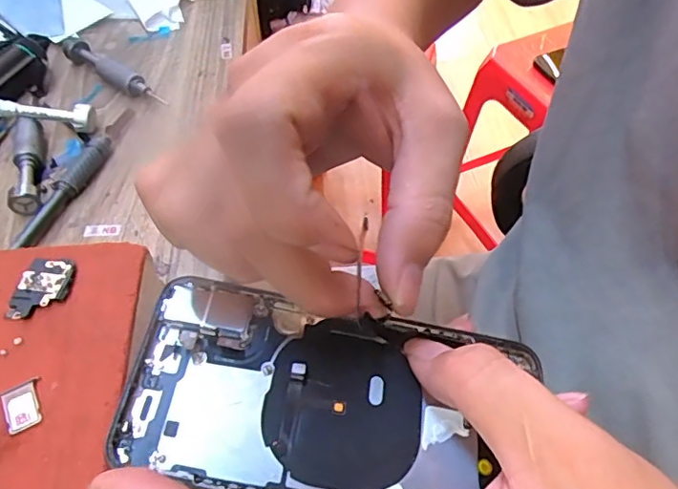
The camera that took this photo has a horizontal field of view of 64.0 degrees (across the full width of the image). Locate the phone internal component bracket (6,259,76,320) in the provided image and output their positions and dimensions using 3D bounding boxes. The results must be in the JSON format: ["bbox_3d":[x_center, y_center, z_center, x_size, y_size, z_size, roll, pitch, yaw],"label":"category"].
[{"bbox_3d":[-0.130,0.019,0.238,0.022,0.004,0.030,7,53,6],"label":"phone internal component bracket"}]

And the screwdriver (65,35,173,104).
[{"bbox_3d":[-0.167,-0.128,0.393,0.108,0.013,0.012,30,58,22],"label":"screwdriver"}]

